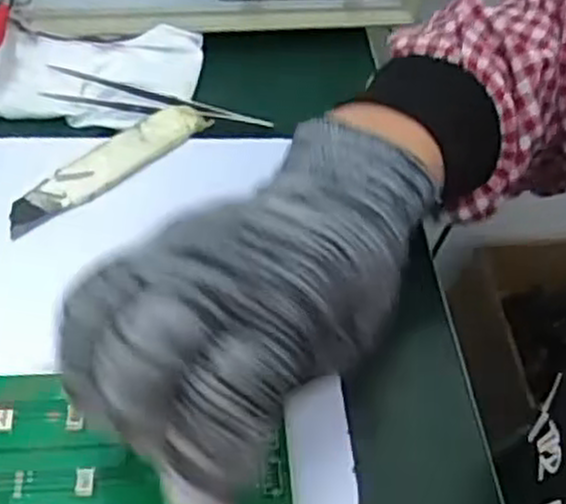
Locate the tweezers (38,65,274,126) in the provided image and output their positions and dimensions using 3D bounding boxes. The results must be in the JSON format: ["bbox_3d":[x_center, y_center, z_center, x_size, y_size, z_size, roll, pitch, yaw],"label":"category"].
[{"bbox_3d":[-0.068,-0.078,0.425,0.120,0.006,0.018,14,78,0],"label":"tweezers"}]

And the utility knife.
[{"bbox_3d":[-0.084,-0.043,0.386,0.111,0.006,0.021,-37,82,-26],"label":"utility knife"}]

